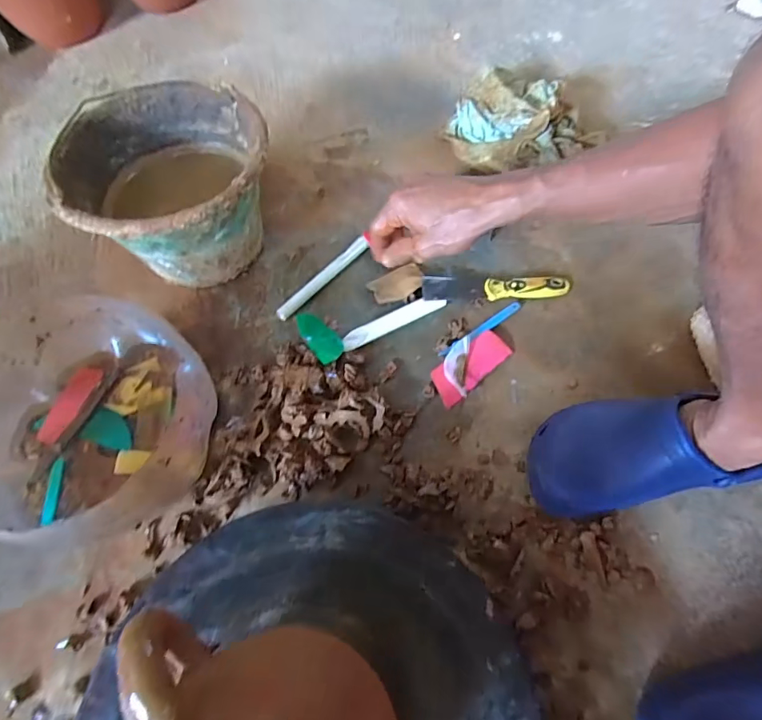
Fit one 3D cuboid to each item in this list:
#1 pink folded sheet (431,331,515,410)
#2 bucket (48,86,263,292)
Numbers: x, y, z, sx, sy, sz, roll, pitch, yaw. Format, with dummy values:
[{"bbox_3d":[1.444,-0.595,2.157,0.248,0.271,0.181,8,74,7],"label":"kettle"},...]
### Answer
[{"bbox_3d":[0.110,0.007,0.548,0.109,0.007,0.046,-37,77,-15],"label":"pink folded sheet"},{"bbox_3d":[-0.261,-0.216,0.601,0.240,0.169,0.256,-2,62,3],"label":"bucket"}]

